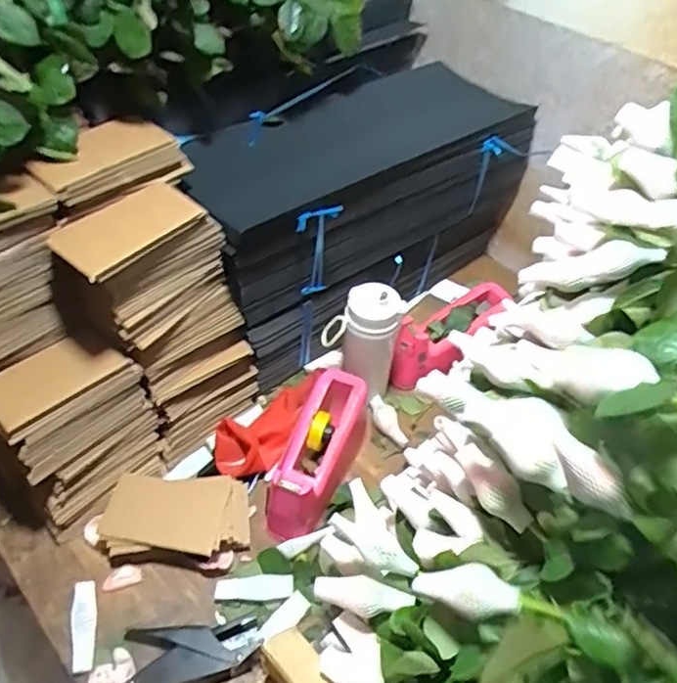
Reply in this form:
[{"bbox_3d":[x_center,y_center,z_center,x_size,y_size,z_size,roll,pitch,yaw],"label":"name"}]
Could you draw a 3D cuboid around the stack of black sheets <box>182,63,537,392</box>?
[{"bbox_3d":[0.032,-0.197,0.883,0.536,0.293,0.218,-31,57,-28],"label":"stack of black sheets"}]

